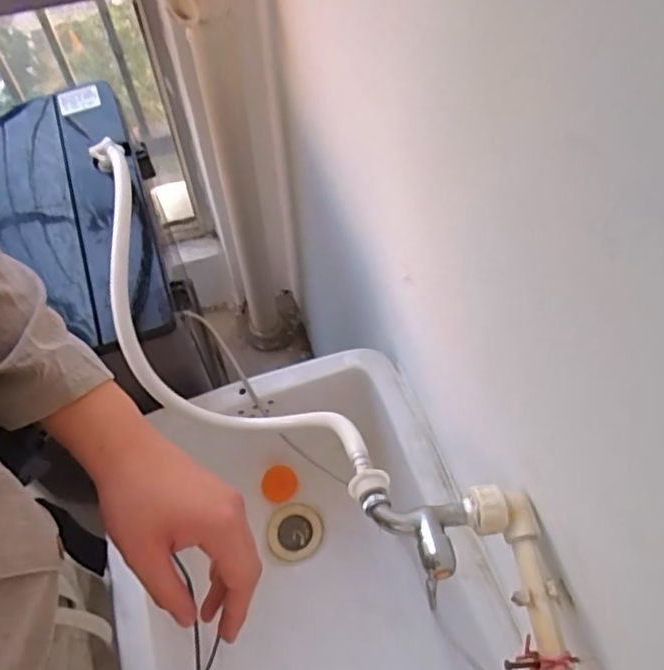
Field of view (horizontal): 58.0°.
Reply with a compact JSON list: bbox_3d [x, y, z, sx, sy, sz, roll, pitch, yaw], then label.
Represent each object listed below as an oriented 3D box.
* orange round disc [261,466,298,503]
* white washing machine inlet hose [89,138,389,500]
[{"bbox_3d":[-0.080,0.229,0.913,0.052,0.004,0.054,-1,83,5],"label":"orange round disc"},{"bbox_3d":[-0.177,-0.017,0.698,0.139,0.156,0.619,-33,63,-17],"label":"white washing machine inlet hose"}]

